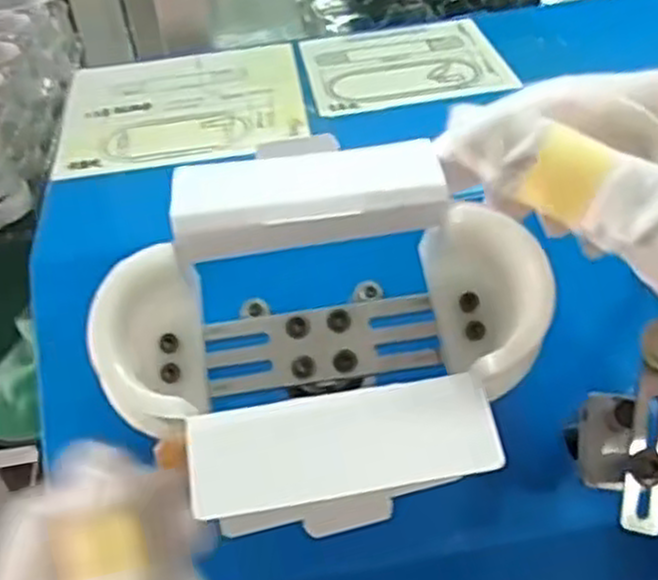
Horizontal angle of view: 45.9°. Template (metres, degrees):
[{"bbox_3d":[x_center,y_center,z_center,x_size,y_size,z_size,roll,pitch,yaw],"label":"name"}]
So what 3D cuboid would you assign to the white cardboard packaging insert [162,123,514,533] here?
[{"bbox_3d":[-0.001,0.007,0.219,0.079,0.011,0.112,-7,69,-3],"label":"white cardboard packaging insert"}]

